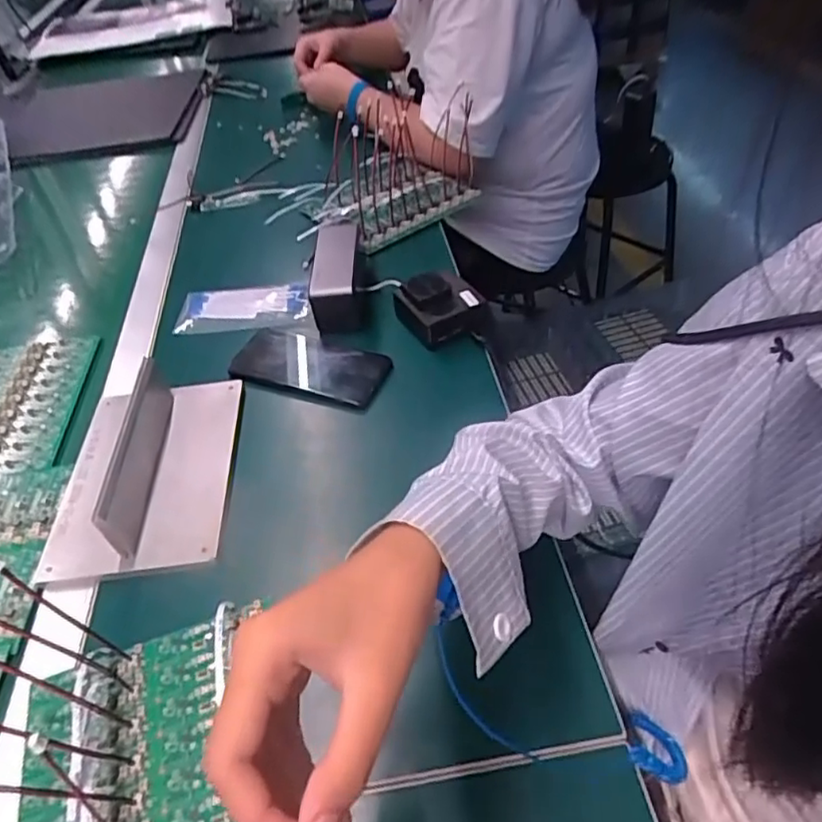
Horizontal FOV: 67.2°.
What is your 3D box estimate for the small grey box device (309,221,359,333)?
[{"bbox_3d":[-0.080,-0.156,0.682,0.048,0.058,0.146,-4,47,2],"label":"small grey box device"}]

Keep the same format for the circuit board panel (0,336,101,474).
[{"bbox_3d":[-0.415,-0.005,0.619,0.163,0.008,0.184,-9,46,1],"label":"circuit board panel"}]

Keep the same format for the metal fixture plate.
[{"bbox_3d":[-0.226,0.037,0.525,0.140,0.051,0.206,-6,47,0],"label":"metal fixture plate"}]

